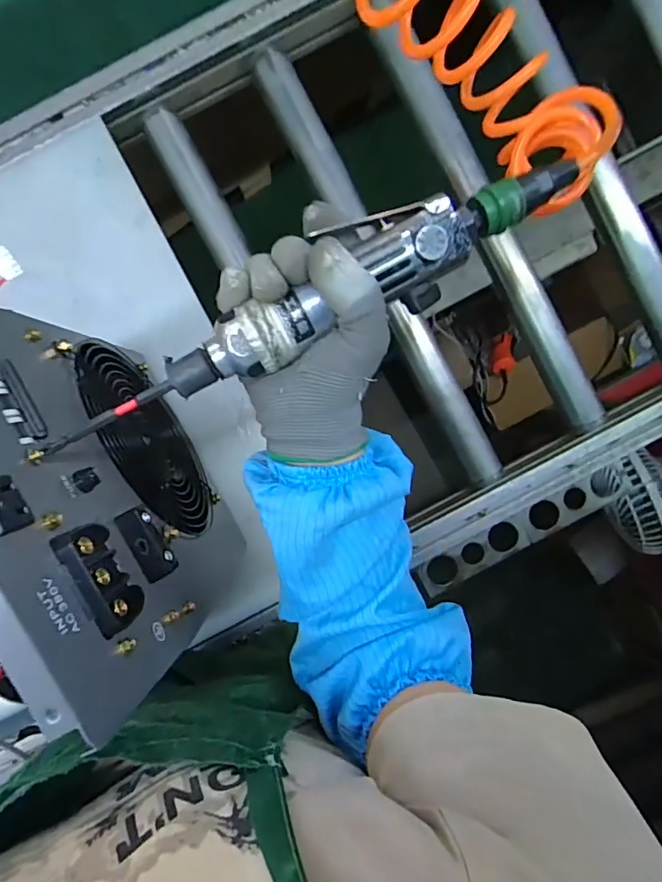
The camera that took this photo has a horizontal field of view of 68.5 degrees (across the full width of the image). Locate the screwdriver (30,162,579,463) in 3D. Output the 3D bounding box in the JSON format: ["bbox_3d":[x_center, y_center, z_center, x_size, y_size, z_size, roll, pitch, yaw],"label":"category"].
[{"bbox_3d":[-0.011,-0.073,0.267,0.321,0.030,0.049,-28,94,-1],"label":"screwdriver"}]

